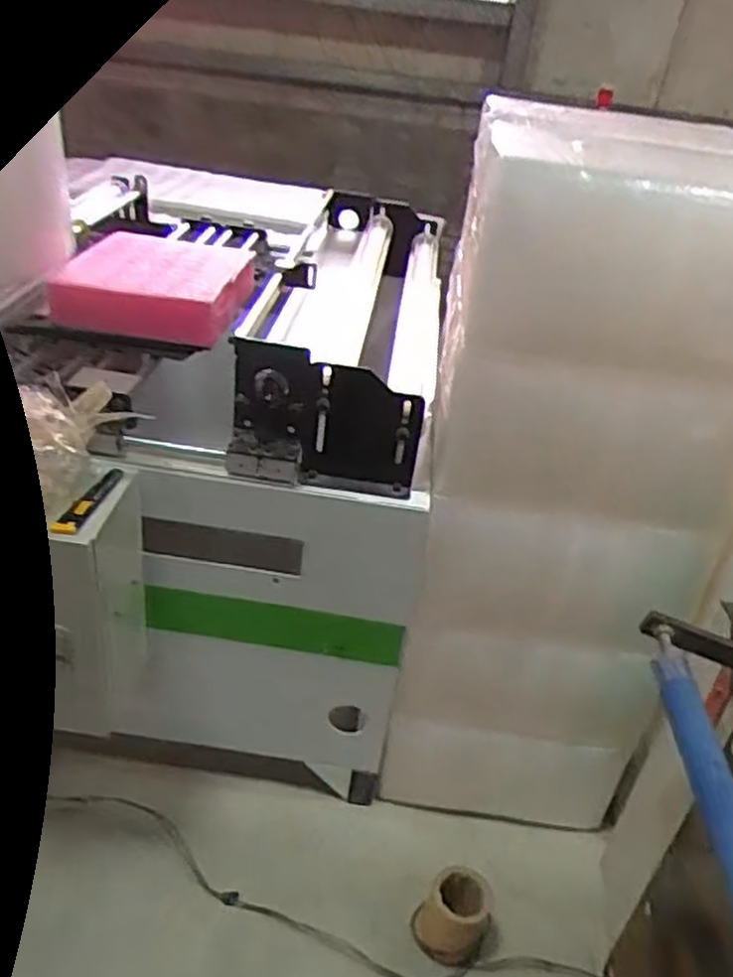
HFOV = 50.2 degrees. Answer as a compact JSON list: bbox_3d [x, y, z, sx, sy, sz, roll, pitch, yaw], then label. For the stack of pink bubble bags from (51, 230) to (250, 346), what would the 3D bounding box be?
[{"bbox_3d":[-0.377,-0.371,1.467,0.300,0.111,0.300,15,34,11],"label":"stack of pink bubble bags"}]

